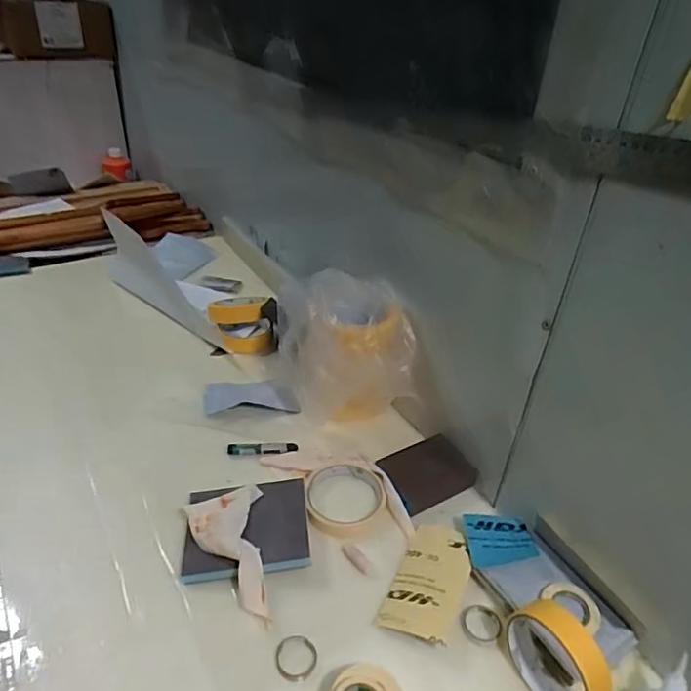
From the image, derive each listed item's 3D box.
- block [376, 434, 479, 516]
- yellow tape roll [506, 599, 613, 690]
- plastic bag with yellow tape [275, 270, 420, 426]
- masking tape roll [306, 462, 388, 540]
[{"bbox_3d":[0.093,0.142,0.634,0.098,0.020,0.069,-16,39,-25],"label":"block"},{"bbox_3d":[0.169,0.249,0.445,0.033,0.069,0.082,-17,40,-26],"label":"yellow tape roll"},{"bbox_3d":[0.005,0.017,0.676,0.117,0.153,0.137,-26,44,-35],"label":"plastic bag with yellow tape"},{"bbox_3d":[0.001,0.159,0.600,0.083,0.019,0.093,1,35,-2],"label":"masking tape roll"}]

